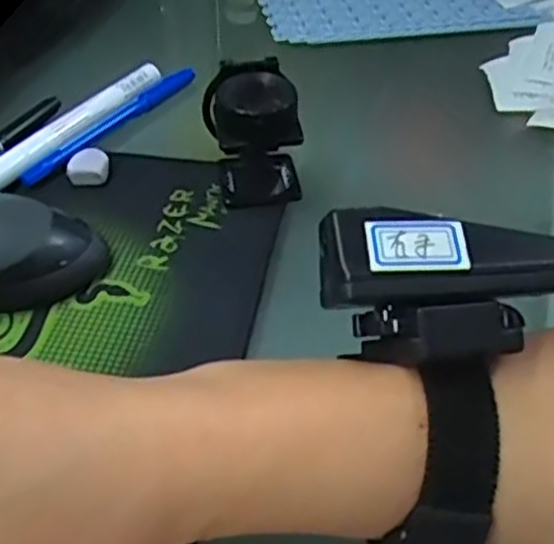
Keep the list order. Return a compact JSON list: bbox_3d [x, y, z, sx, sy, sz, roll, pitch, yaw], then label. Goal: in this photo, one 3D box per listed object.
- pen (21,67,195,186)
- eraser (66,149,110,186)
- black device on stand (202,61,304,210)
[{"bbox_3d":[-0.093,-0.086,0.409,0.010,0.008,0.136,22,46,24],"label":"pen"},{"bbox_3d":[-0.099,-0.054,0.376,0.021,0.013,0.019,-6,42,-6],"label":"eraser"},{"bbox_3d":[-0.010,-0.071,0.359,0.046,0.058,0.050,3,42,4],"label":"black device on stand"}]

